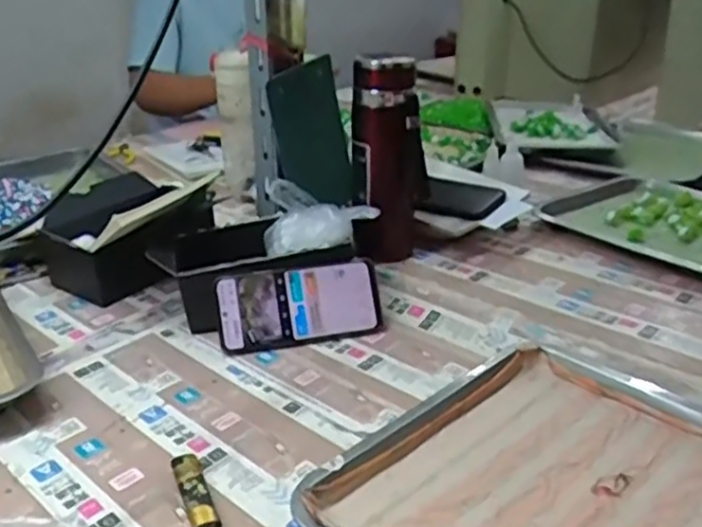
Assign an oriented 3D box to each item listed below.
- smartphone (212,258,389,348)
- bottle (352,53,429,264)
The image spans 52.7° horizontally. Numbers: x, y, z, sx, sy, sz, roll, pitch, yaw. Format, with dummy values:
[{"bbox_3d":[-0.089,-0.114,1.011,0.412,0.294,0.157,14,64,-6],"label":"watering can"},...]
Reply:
[{"bbox_3d":[-0.053,0.041,0.727,0.165,0.079,0.012,-7,-5,-9],"label":"smartphone"},{"bbox_3d":[0.039,-0.107,0.793,0.078,0.224,0.073,3,26,7],"label":"bottle"}]

